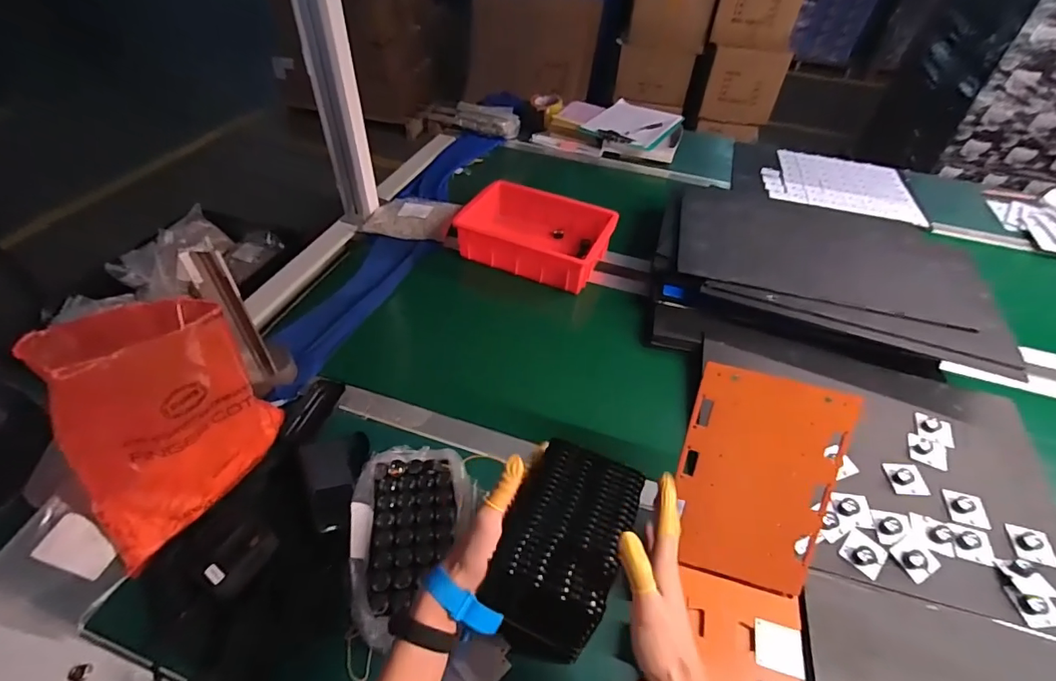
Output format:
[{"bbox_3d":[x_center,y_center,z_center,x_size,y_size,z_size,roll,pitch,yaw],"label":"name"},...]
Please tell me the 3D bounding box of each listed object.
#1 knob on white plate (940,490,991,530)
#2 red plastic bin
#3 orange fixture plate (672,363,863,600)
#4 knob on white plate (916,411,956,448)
[{"bbox_3d":[0.601,0.226,0.651,0.046,0.023,0.048,12,47,9],"label":"knob on white plate"},{"bbox_3d":[0.020,-0.230,1.025,0.296,0.087,0.215,20,48,16],"label":"red plastic bin"},{"bbox_3d":[0.254,0.155,0.536,0.158,0.231,0.011,14,5,8],"label":"orange fixture plate"},{"bbox_3d":[0.622,0.134,0.728,0.047,0.014,0.053,21,48,17],"label":"knob on white plate"}]

